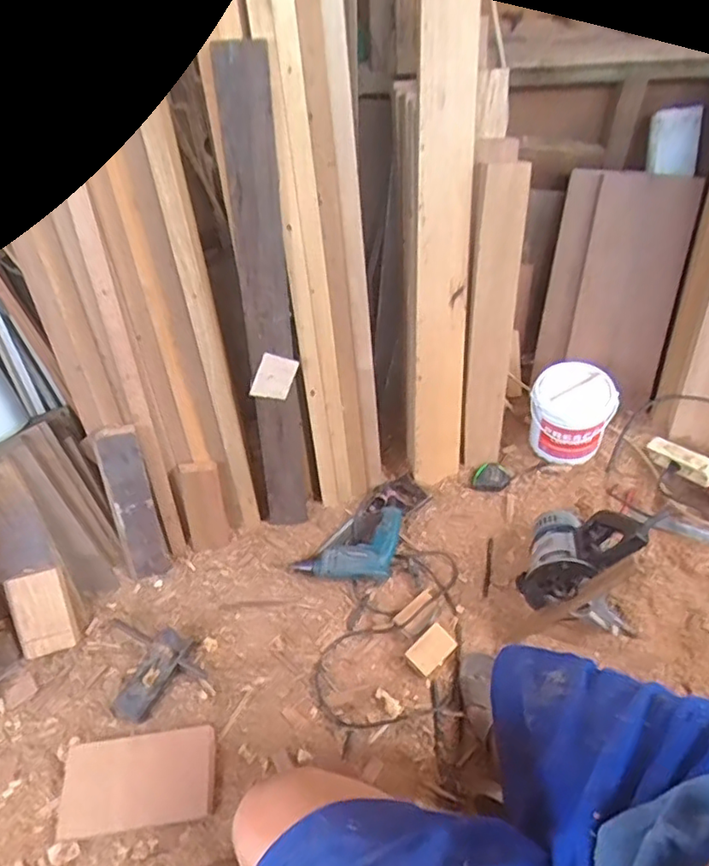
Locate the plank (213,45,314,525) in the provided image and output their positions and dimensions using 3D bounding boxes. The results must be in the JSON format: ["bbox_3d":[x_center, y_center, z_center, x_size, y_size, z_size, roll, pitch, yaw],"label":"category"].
[{"bbox_3d":[-0.158,-0.187,1.139,0.093,0.915,0.030,-6,36,-8],"label":"plank"}]

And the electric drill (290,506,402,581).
[{"bbox_3d":[0.010,0.271,1.319,0.258,0.086,0.137,-26,55,-16],"label":"electric drill"}]

